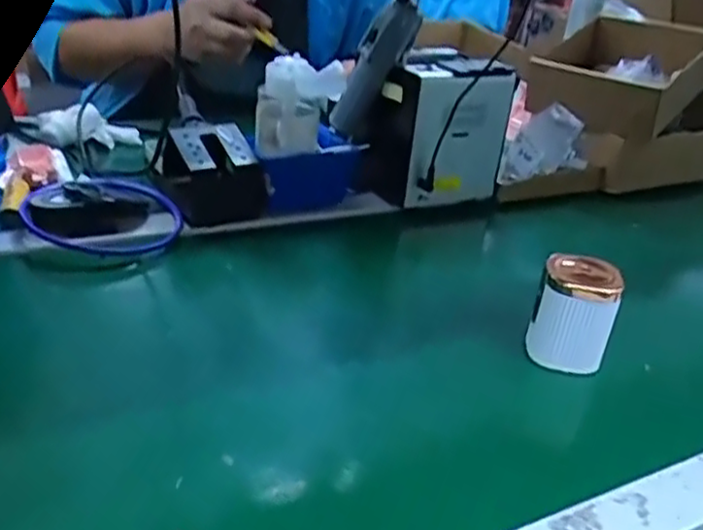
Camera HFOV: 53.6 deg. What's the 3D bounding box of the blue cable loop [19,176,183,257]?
[{"bbox_3d":[-0.228,-0.056,0.651,0.136,0.025,0.164,2,28,-7],"label":"blue cable loop"}]

